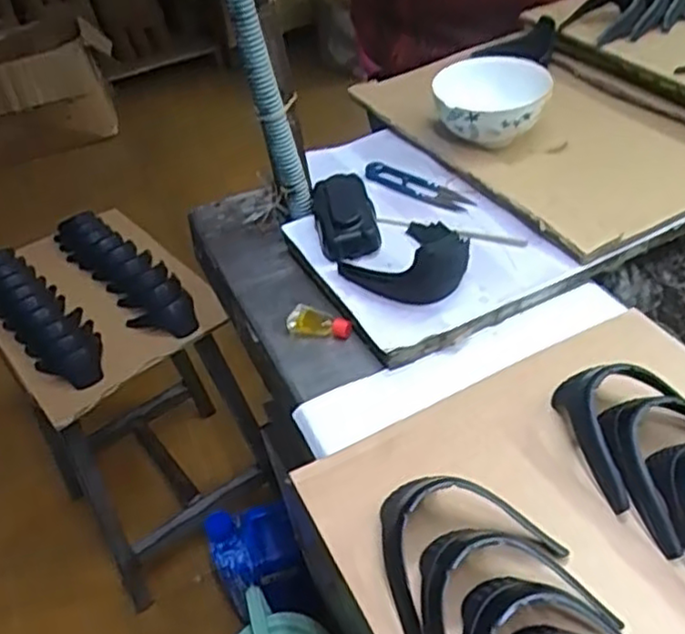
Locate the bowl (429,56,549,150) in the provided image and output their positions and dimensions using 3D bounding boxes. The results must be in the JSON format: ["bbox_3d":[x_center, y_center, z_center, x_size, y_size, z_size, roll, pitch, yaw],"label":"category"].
[{"bbox_3d":[0.147,-0.208,0.696,0.107,0.066,0.105,-3,43,3],"label":"bowl"}]

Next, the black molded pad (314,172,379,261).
[{"bbox_3d":[0.002,-0.099,0.629,0.052,0.026,0.101,-11,42,-2],"label":"black molded pad"}]

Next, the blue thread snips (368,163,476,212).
[{"bbox_3d":[0.074,-0.126,0.669,0.115,0.011,0.028,26,52,33],"label":"blue thread snips"}]

